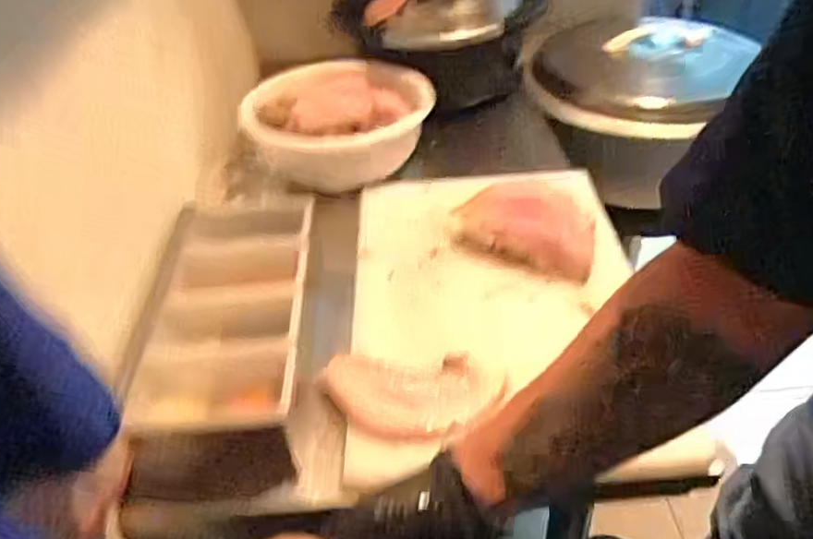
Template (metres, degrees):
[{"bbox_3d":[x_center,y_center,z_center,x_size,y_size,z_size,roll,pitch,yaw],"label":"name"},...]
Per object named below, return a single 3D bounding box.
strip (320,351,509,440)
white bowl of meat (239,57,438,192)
[{"bbox_3d":[0.005,0.110,0.552,0.151,0.019,0.084,-4,38,1],"label":"strip"},{"bbox_3d":[-0.094,-0.213,0.887,0.261,0.100,0.240,-7,38,-3],"label":"white bowl of meat"}]

